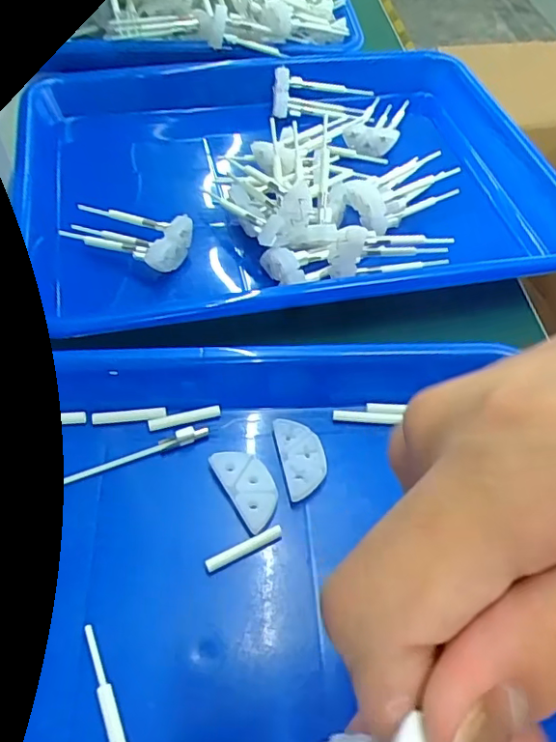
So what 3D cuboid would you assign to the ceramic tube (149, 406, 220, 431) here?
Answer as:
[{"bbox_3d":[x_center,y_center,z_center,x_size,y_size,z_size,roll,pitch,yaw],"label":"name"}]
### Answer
[{"bbox_3d":[-0.044,0.022,0.268,0.033,0.004,0.006,-10,54,-11],"label":"ceramic tube"}]

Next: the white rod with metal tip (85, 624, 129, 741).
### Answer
[{"bbox_3d":[-0.055,0.119,0.192,0.006,0.007,0.068,-19,56,-17],"label":"white rod with metal tip"}]

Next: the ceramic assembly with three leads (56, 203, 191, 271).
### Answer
[{"bbox_3d":[-0.088,-0.080,0.335,0.075,0.014,0.036,19,62,21],"label":"ceramic assembly with three leads"}]

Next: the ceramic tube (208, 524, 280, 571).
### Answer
[{"bbox_3d":[-0.014,0.071,0.231,0.033,0.004,0.005,-21,57,-18],"label":"ceramic tube"}]

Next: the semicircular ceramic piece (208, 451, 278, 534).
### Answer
[{"bbox_3d":[-0.012,0.048,0.247,0.019,0.004,0.038,-26,59,-21],"label":"semicircular ceramic piece"}]

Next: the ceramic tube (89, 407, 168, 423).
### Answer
[{"bbox_3d":[-0.070,0.021,0.268,0.034,0.004,0.005,-5,53,-7],"label":"ceramic tube"}]

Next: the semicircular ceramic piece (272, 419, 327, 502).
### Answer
[{"bbox_3d":[0.011,0.037,0.255,0.020,0.004,0.038,-8,54,-9],"label":"semicircular ceramic piece"}]

